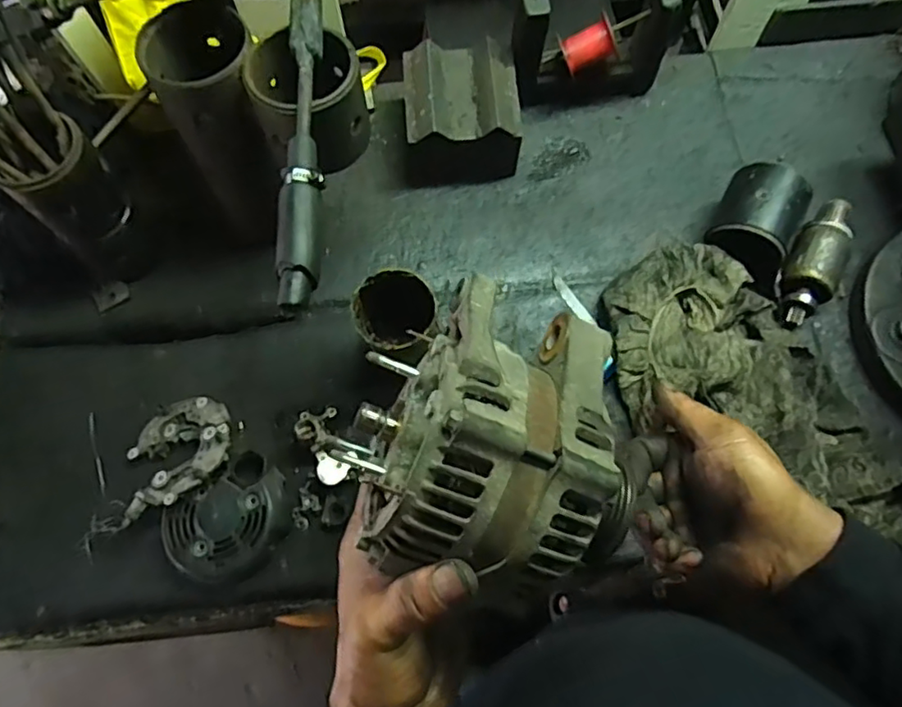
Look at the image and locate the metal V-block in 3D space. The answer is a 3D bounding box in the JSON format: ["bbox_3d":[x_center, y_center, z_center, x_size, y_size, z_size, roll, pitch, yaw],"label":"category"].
[{"bbox_3d":[0.008,-0.262,0.674,0.125,0.095,0.112,-5,70,-1],"label":"metal V-block"}]

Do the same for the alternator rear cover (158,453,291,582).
[{"bbox_3d":[-0.203,0.158,0.571,0.114,0.034,0.091,-38,73,-12],"label":"alternator rear cover"}]

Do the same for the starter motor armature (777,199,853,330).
[{"bbox_3d":[0.375,-0.096,0.621,0.056,0.039,0.150,33,73,12],"label":"starter motor armature"}]

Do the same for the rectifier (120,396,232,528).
[{"bbox_3d":[-0.261,0.094,0.586,0.108,0.050,0.099,-19,70,-6],"label":"rectifier"}]

